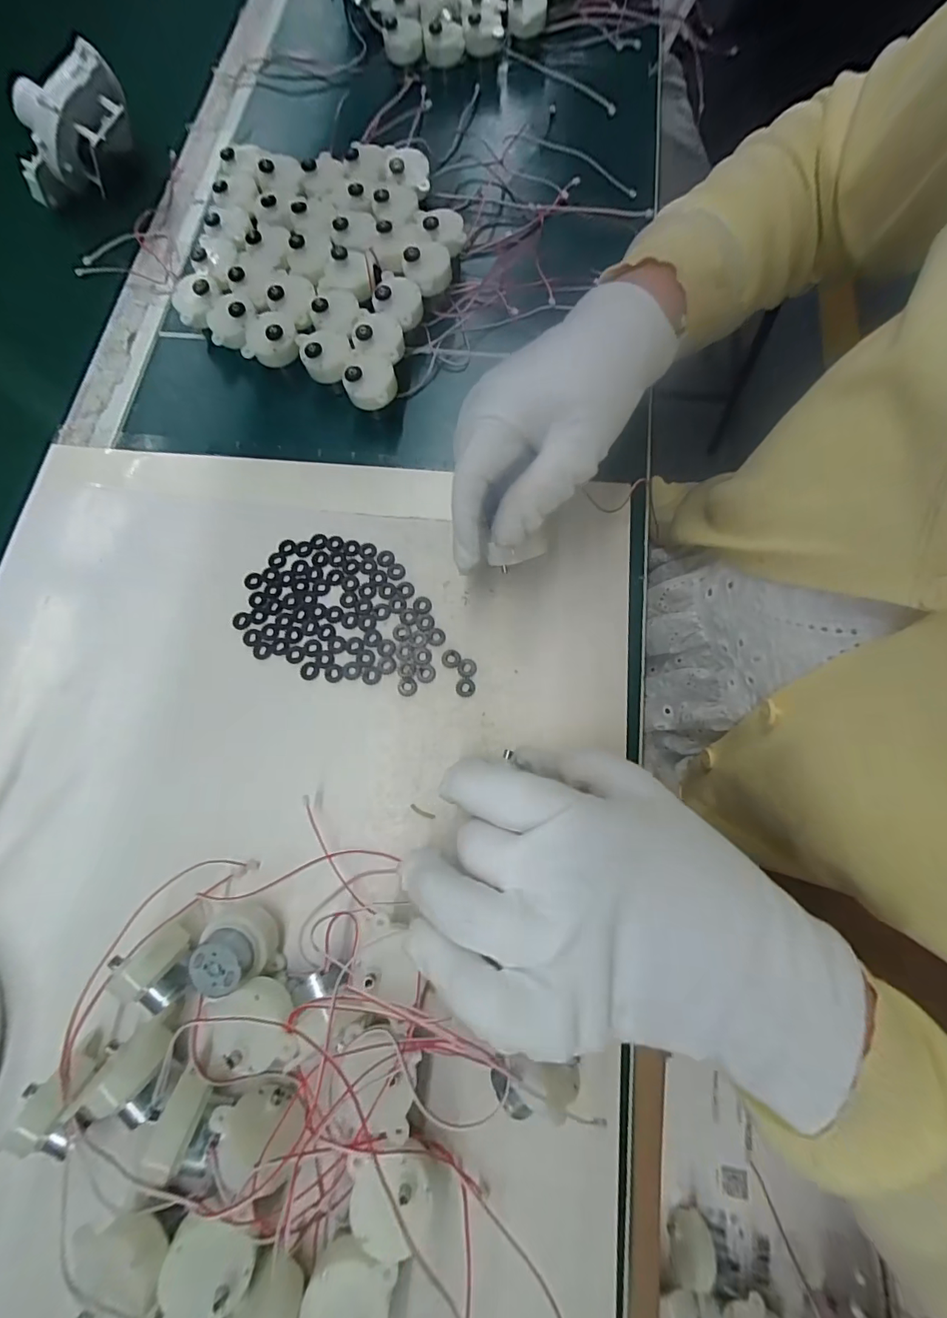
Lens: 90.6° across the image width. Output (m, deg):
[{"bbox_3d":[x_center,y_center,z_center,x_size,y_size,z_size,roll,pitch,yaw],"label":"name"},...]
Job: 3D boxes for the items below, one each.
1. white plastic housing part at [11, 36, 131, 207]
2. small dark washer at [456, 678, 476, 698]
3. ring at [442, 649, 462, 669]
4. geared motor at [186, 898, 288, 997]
[{"bbox_3d":[-0.298,-0.391,0.351,0.037,0.055,0.102,44,99,12],"label":"white plastic housing part"},{"bbox_3d":[-0.004,0.015,0.258,0.011,0.004,0.011,-1,74,2],"label":"small dark washer"},{"bbox_3d":[-0.013,-0.001,0.262,0.011,0.004,0.011,-1,74,2],"label":"ring"},{"bbox_3d":[-0.108,0.130,0.214,0.030,0.025,0.033,-11,74,-1],"label":"geared motor"}]

